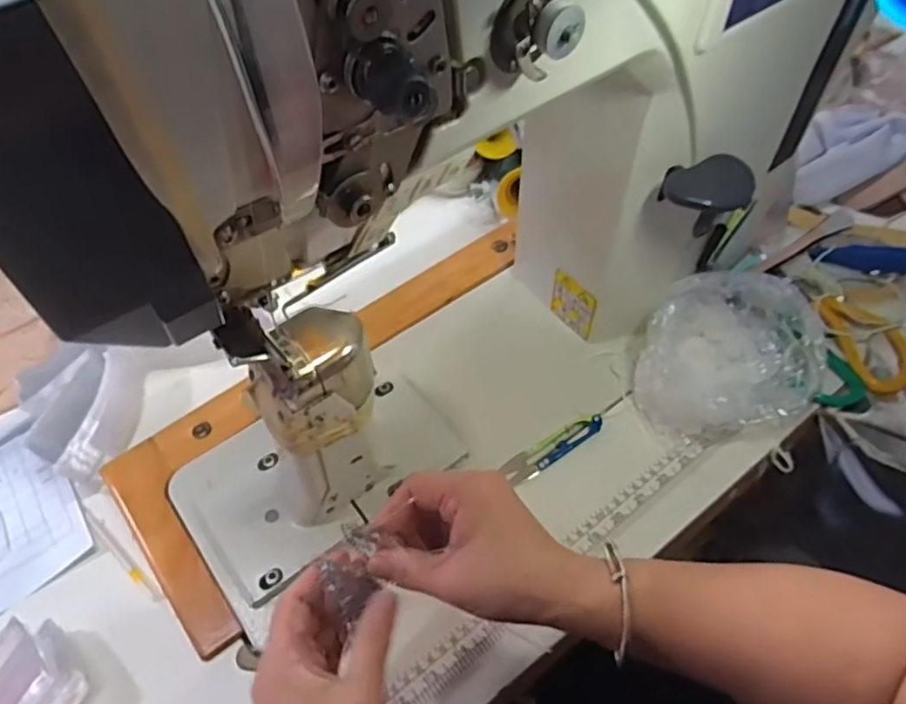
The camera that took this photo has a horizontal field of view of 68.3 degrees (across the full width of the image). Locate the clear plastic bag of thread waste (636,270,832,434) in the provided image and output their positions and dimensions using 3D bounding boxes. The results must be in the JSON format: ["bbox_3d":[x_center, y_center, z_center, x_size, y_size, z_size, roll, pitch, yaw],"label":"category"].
[{"bbox_3d":[0.231,0.001,0.540,0.153,0.090,0.107,-8,48,0],"label":"clear plastic bag of thread waste"}]

